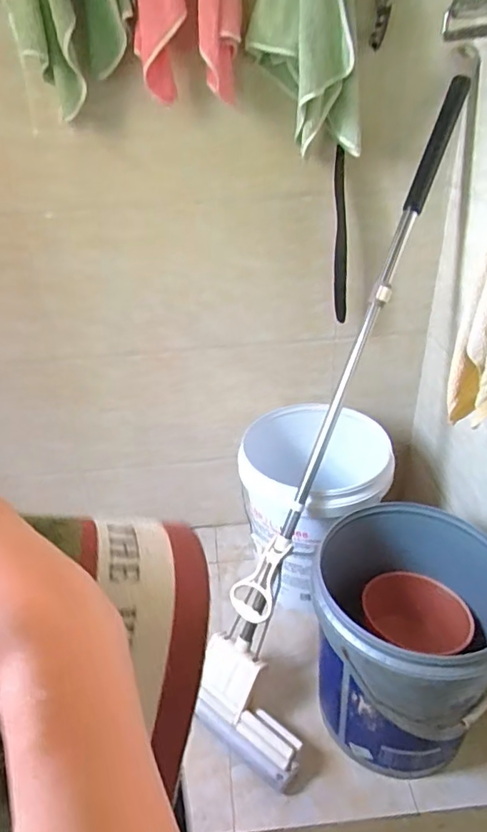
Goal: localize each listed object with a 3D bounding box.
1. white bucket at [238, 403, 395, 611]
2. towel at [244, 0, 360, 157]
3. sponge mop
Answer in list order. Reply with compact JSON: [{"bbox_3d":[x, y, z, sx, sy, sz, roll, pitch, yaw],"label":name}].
[{"bbox_3d":[0.146,0.212,1.189,0.301,0.357,0.326,-7,31,-14],"label":"white bucket"},{"bbox_3d":[0.108,-0.664,0.828,0.182,0.437,0.102,-10,32,-18],"label":"towel"},{"bbox_3d":[0.213,0.020,0.979,0.227,1.228,0.129,21,3,32],"label":"sponge mop"}]

